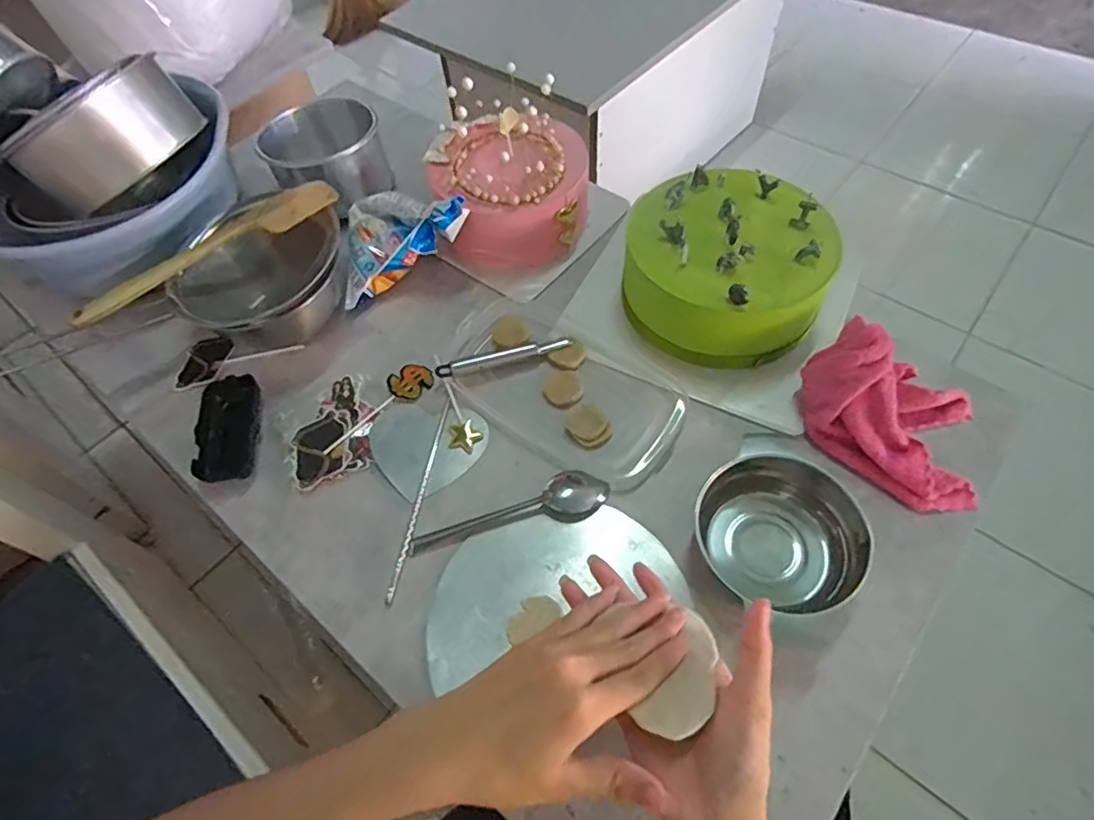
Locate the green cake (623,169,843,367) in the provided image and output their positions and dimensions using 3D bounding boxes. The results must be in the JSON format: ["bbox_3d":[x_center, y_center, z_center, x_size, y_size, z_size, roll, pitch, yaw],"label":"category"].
[{"bbox_3d":[0.174,-0.133,0.578,0.187,0.107,0.196,8,57,9],"label":"green cake"}]

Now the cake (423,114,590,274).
[{"bbox_3d":[-0.041,-0.249,0.653,0.166,0.122,0.146,-9,56,-2],"label":"cake"}]

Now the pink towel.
[{"bbox_3d":[0.304,-0.002,0.502,0.157,0.080,0.118,29,63,21],"label":"pink towel"}]

